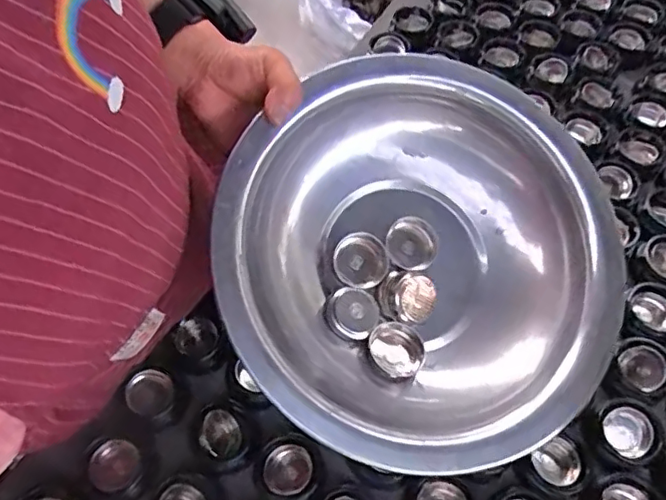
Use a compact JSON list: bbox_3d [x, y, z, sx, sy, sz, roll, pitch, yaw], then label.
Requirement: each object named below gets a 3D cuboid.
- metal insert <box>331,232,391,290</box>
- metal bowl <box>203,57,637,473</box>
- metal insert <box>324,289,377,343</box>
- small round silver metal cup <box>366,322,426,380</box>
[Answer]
[{"bbox_3d":[0.023,0.010,0.467,0.044,0.016,0.044,0,59,0],"label":"metal insert"},{"bbox_3d":[0.067,0.003,0.456,0.298,0.095,0.316,31,69,2],"label":"metal bowl"},{"bbox_3d":[0.014,0.050,0.447,0.039,0.009,0.043,26,62,14],"label":"metal insert"},{"bbox_3d":[0.049,0.077,0.443,0.043,0.015,0.043,27,62,15],"label":"small round silver metal cup"}]

